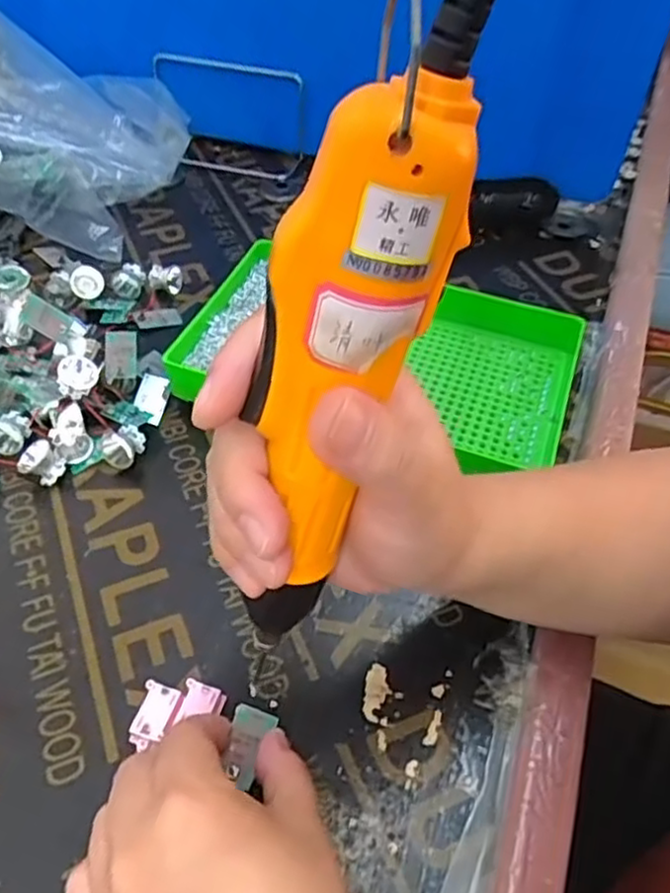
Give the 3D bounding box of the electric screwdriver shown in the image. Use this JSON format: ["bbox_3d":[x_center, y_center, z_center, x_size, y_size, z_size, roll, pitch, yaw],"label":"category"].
[{"bbox_3d":[-0.002,-0.011,0.207,0.033,0.182,0.029,-24,53,-39],"label":"electric screwdriver"}]

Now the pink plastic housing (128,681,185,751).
[{"bbox_3d":[-0.082,0.126,0.323,0.018,0.014,0.028,13,49,8],"label":"pink plastic housing"}]

